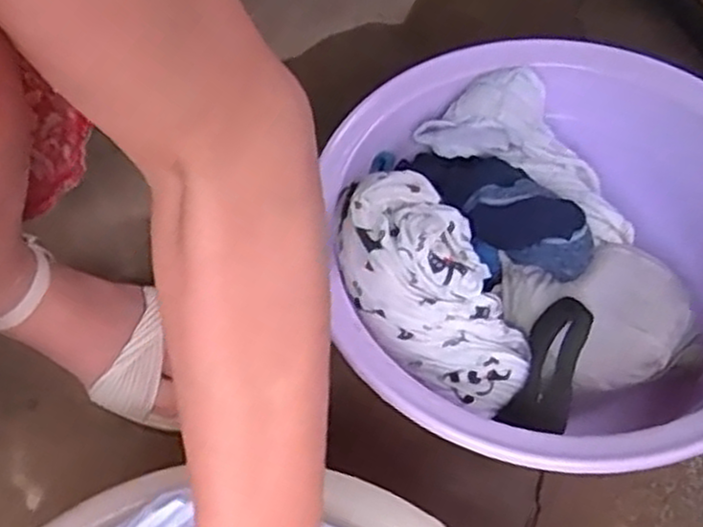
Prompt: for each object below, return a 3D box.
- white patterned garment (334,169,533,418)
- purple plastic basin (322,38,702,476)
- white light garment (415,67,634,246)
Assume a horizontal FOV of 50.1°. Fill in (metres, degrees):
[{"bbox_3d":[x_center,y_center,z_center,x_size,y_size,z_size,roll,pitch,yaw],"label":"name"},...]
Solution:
[{"bbox_3d":[0.050,0.018,0.478,0.090,0.074,0.145,-26,61,-10],"label":"white patterned garment"},{"bbox_3d":[0.138,-0.007,0.520,0.293,0.126,0.314,-2,58,3],"label":"purple plastic basin"},{"bbox_3d":[0.140,-0.081,0.560,0.159,0.040,0.084,37,66,-2],"label":"white light garment"}]

